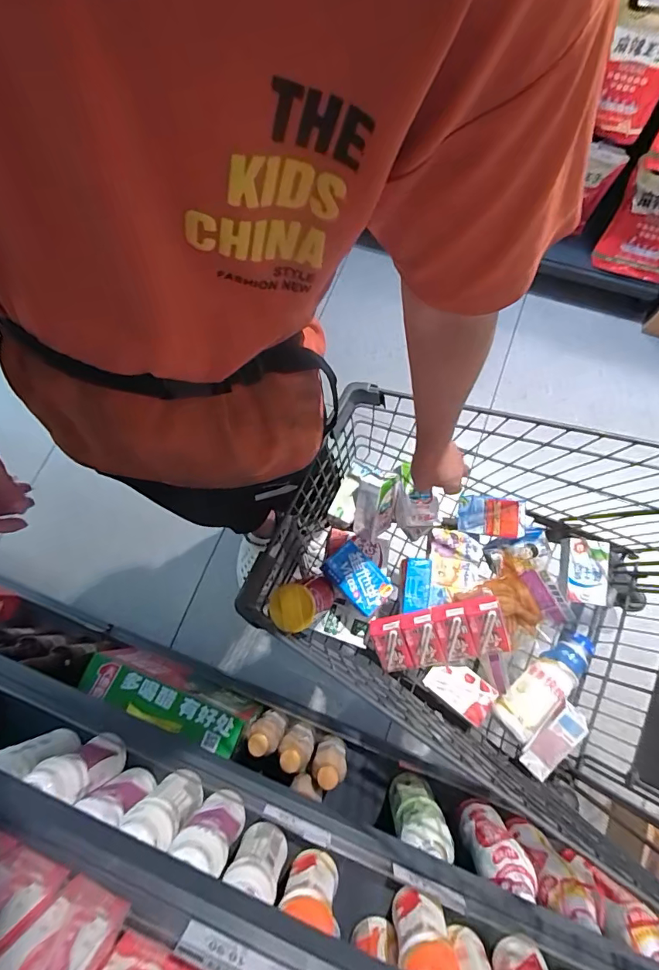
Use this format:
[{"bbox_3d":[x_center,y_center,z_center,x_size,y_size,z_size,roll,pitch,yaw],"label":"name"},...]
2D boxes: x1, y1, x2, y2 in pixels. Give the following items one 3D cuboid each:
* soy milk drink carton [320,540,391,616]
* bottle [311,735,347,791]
[{"bbox_3d":[0.045,0.148,0.730,0.069,0.033,0.105,-43,76,-10],"label":"soy milk drink carton"},{"bbox_3d":[0.000,0.552,0.923,0.064,0.169,0.054,2,73,3],"label":"bottle"}]

